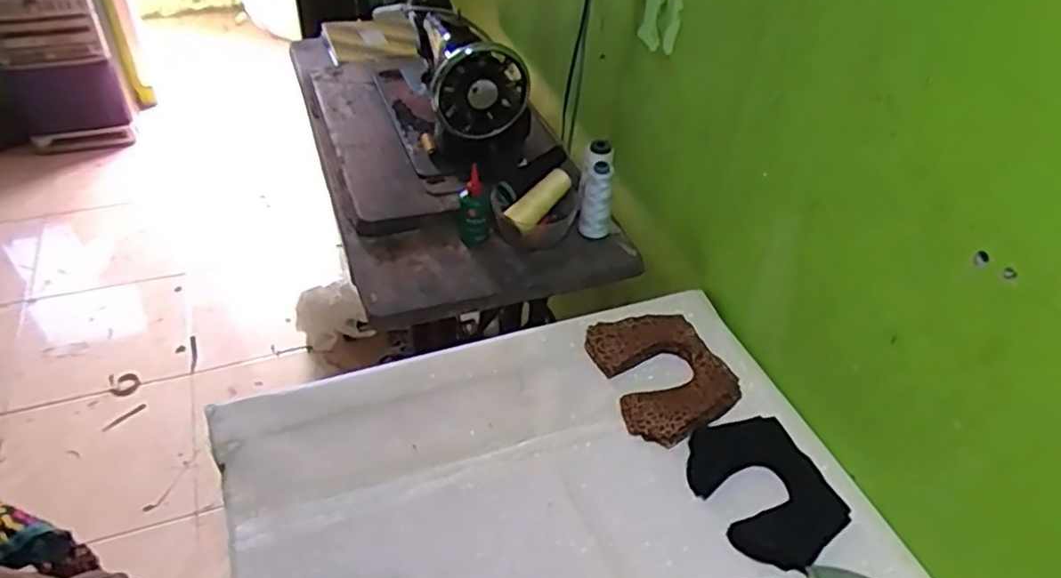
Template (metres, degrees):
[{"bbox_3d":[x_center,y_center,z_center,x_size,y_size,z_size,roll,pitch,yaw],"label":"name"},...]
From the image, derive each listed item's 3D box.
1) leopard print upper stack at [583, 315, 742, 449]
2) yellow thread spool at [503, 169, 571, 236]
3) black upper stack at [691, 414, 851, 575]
[{"bbox_3d":[0.154,0.097,0.814,0.142,0.031,0.162,-17,47,-23],"label":"leopard print upper stack"},{"bbox_3d":[0.016,-0.123,0.982,0.035,0.039,0.118,36,70,30],"label":"yellow thread spool"},{"bbox_3d":[0.237,0.200,0.712,0.122,0.017,0.161,-16,46,-22],"label":"black upper stack"}]

